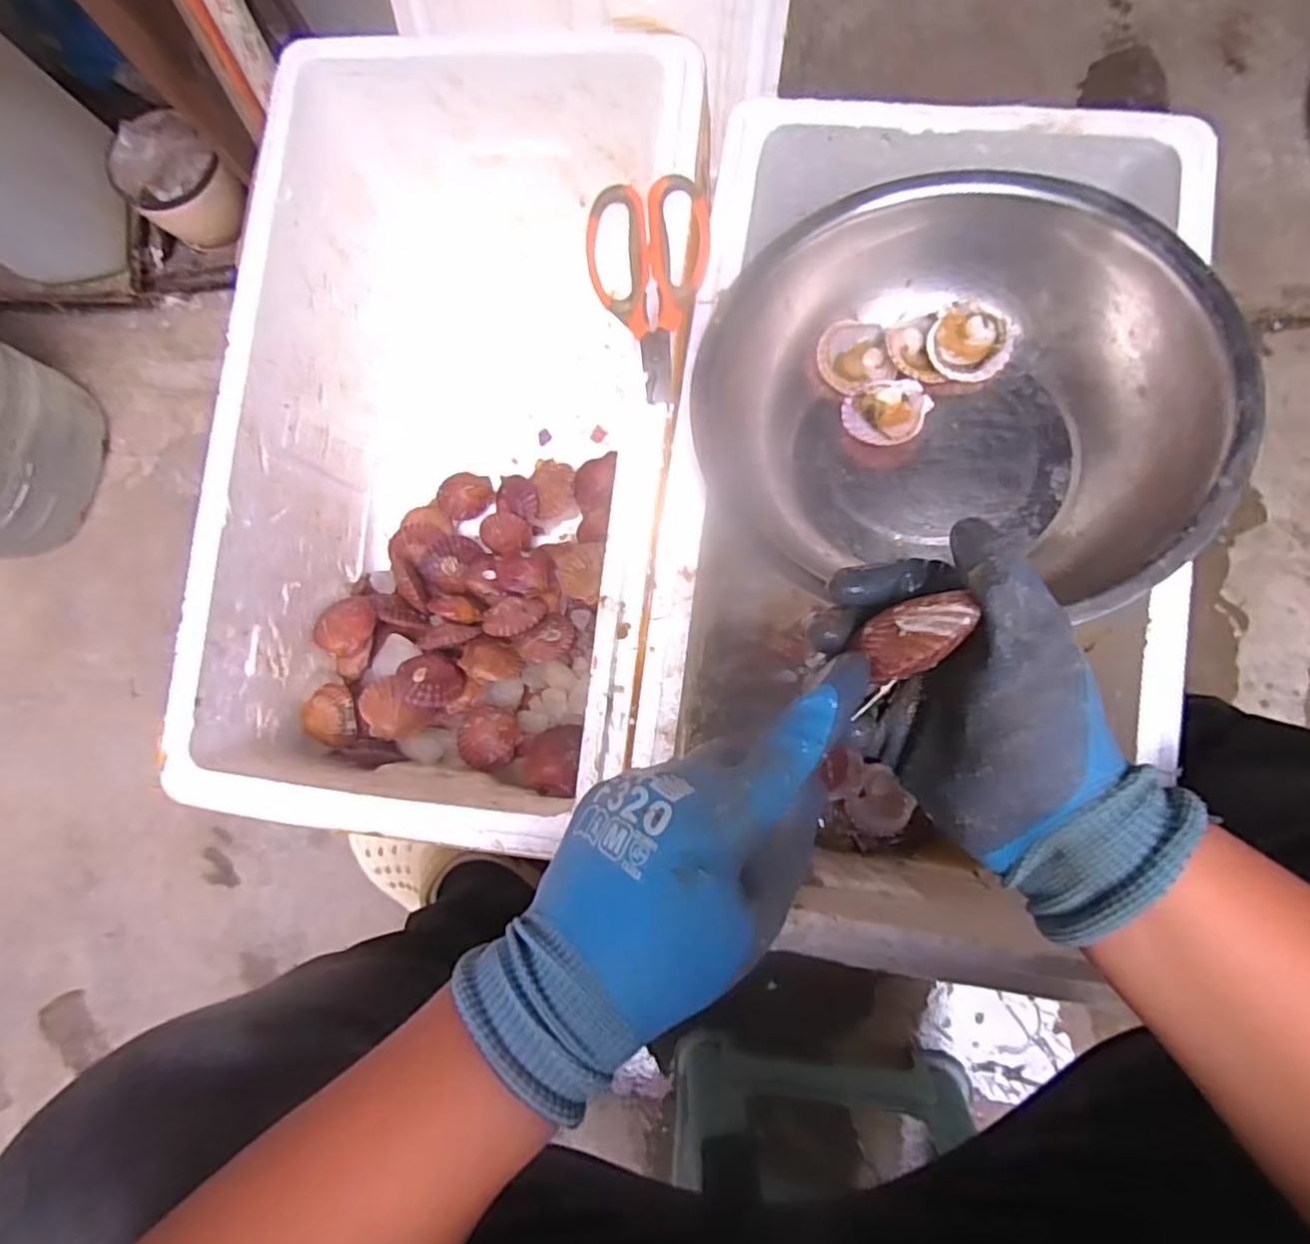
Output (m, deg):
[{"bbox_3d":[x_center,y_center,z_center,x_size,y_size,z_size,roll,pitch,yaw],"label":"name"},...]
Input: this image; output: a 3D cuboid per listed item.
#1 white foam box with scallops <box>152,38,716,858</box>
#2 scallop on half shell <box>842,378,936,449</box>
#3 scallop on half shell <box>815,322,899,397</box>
[{"bbox_3d":[-0.169,-0.155,0.707,0.380,0.280,0.689,6,82,8],"label":"white foam box with scallops"},{"bbox_3d":[0.201,-0.181,0.607,0.071,0.023,0.064,-2,84,6],"label":"scallop on half shell"},{"bbox_3d":[0.179,-0.238,0.629,0.061,0.018,0.062,-1,81,7],"label":"scallop on half shell"}]

